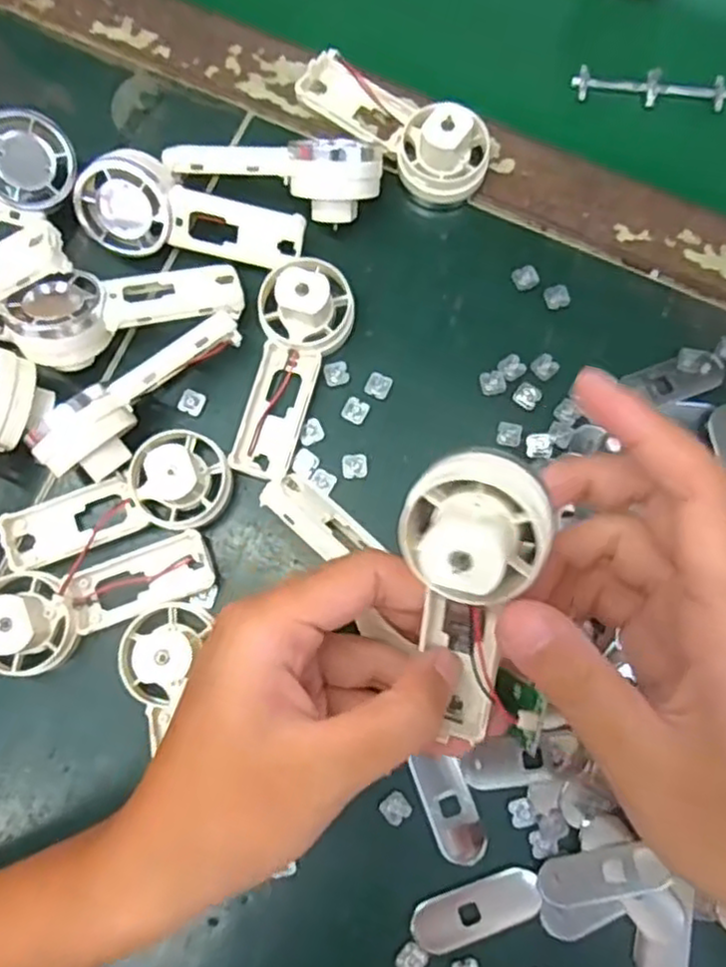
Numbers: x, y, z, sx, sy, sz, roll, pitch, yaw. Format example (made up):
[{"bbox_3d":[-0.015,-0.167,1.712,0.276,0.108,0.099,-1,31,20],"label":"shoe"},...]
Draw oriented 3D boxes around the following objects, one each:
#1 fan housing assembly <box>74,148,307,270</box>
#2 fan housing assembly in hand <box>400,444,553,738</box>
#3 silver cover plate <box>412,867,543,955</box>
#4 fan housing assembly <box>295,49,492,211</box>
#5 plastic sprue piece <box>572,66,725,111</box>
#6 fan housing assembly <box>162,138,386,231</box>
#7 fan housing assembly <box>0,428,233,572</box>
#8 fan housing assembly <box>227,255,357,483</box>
[{"bbox_3d":[-0.073,-0.109,0.303,0.091,0.032,0.038,19,80,4],"label":"fan housing assembly"},{"bbox_3d":[0.031,0.036,0.209,0.037,0.092,0.031,-1,37,0],"label":"fan housing assembly in hand"},{"bbox_3d":[0.043,0.161,0.272,0.049,0.004,0.018,-20,80,-3],"label":"silver cover plate"},{"bbox_3d":[0.011,-0.157,0.315,0.092,0.035,0.035,34,82,6],"label":"fan housing assembly"},{"bbox_3d":[0.135,-0.188,0.343,0.070,0.006,0.015,5,80,1],"label":"plastic sprue piece"},{"bbox_3d":[-0.038,-0.127,0.309,0.090,0.034,0.024,5,80,1],"label":"fan housing assembly"},{"bbox_3d":[-0.099,0.010,0.285,0.093,0.028,0.036,-22,80,-4],"label":"fan housing assembly"},{"bbox_3d":[-0.028,-0.048,0.297,0.038,0.031,0.093,10,80,2],"label":"fan housing assembly"}]

